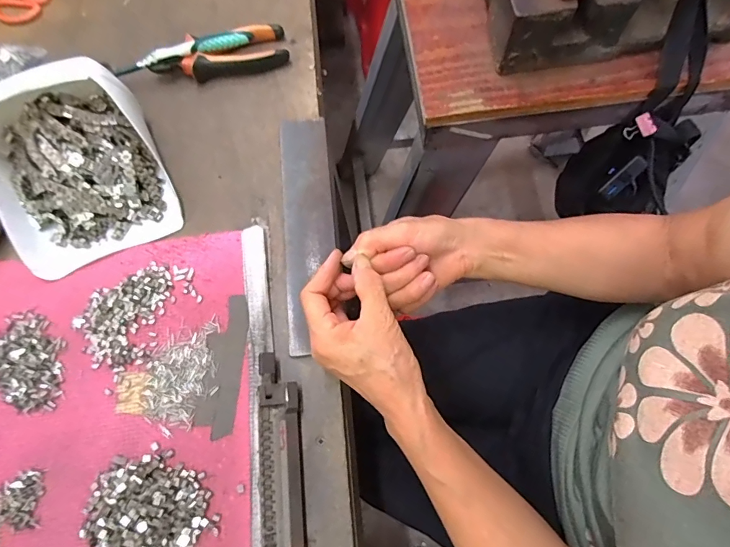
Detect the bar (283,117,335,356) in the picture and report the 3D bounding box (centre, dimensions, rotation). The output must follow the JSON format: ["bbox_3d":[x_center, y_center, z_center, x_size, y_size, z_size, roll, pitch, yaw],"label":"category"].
[{"bbox_3d":[-0.056,-0.048,0.406,0.046,0.007,0.247,-5,72,0],"label":"bar"}]

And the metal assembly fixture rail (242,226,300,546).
[{"bbox_3d":[-0.075,0.159,0.331,0.041,0.015,0.422,-6,72,0],"label":"metal assembly fixture rail"}]

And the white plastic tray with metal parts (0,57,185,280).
[{"bbox_3d":[-0.283,-0.108,0.395,0.153,0.077,0.173,-25,73,-6],"label":"white plastic tray with metal parts"}]

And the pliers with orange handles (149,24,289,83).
[{"bbox_3d":[-0.166,-0.252,0.469,0.150,0.026,0.054,-13,72,-3],"label":"pliers with orange handles"}]

